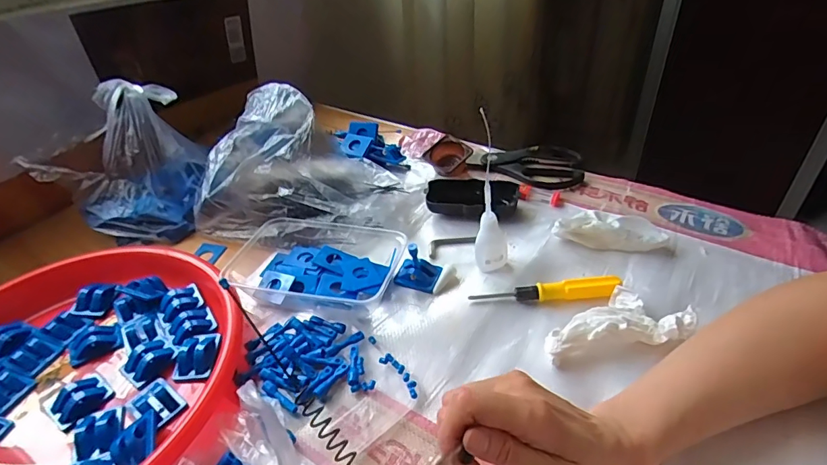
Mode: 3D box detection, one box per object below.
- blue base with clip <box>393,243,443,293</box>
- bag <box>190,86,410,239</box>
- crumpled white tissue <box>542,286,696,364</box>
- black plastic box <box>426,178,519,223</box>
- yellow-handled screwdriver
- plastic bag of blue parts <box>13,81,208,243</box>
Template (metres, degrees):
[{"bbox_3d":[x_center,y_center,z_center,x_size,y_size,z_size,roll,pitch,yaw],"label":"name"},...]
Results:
[{"bbox_3d":[0.002,0.031,0.474,0.045,0.044,0.029,9,42,19],"label":"blue base with clip"},{"bbox_3d":[-0.138,-0.089,0.554,0.236,0.131,0.140,-5,39,2],"label":"bag"},{"bbox_3d":[0.177,0.077,0.414,0.132,0.027,0.062,-8,39,-1],"label":"crumpled white tissue"},{"bbox_3d":[0.070,-0.040,0.562,0.105,0.024,0.055,4,40,13],"label":"black plastic box"},{"bbox_3d":[0.126,0.057,0.448,0.139,0.015,0.016,-7,39,0],"label":"yellow-handled screwdriver"},{"bbox_3d":[-0.338,-0.077,0.548,0.180,0.151,0.117,-25,43,-21],"label":"plastic bag of blue parts"}]

